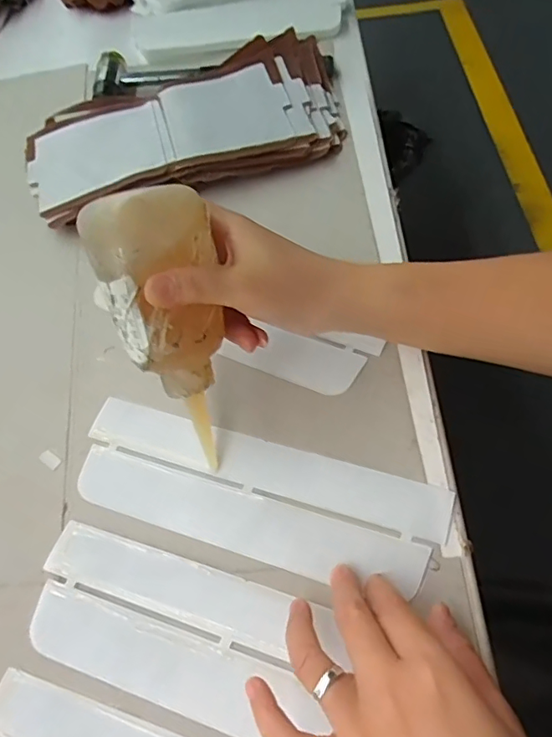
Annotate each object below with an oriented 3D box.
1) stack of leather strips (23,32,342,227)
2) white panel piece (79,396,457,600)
[{"bbox_3d":[-0.083,-0.216,0.477,0.281,0.032,0.159,-13,59,-2],"label":"stack of leather strips"},{"bbox_3d":[-0.015,0.074,0.322,0.222,0.004,0.069,12,61,14],"label":"white panel piece"}]

